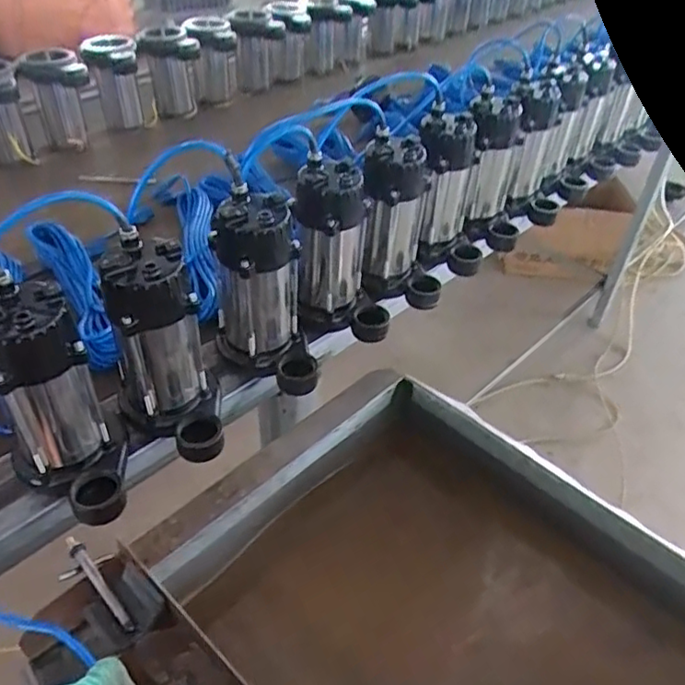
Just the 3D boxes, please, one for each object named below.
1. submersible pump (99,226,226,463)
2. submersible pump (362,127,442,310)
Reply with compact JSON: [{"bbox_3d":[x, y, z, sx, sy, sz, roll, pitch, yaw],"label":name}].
[{"bbox_3d":[-0.215,-0.002,0.723,0.114,0.230,0.189,-13,43,-18],"label":"submersible pump"},{"bbox_3d":[0.093,-0.179,0.954,0.130,0.243,0.102,3,41,1],"label":"submersible pump"}]

